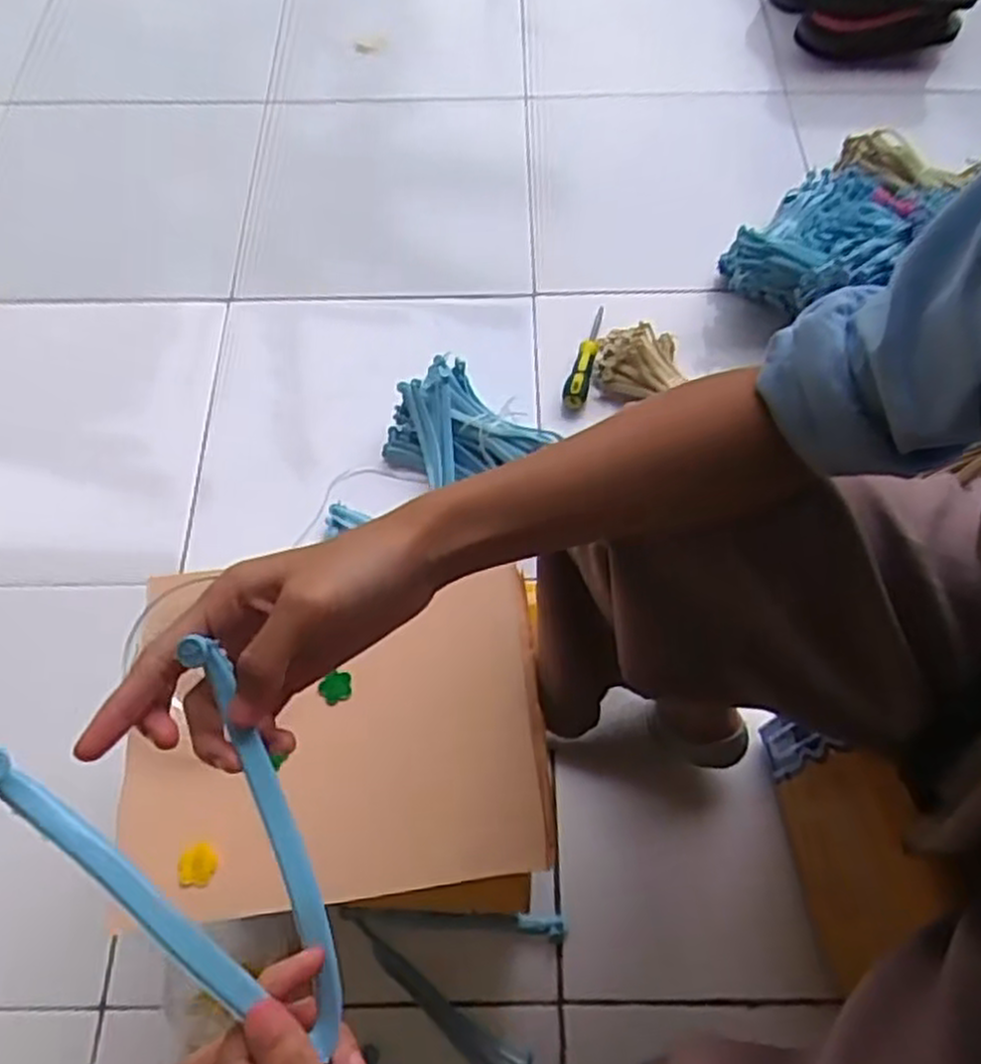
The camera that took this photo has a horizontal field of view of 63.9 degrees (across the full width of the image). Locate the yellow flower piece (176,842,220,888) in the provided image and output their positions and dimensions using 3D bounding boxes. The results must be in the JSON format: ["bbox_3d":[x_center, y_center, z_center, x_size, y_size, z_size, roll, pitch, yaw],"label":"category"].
[{"bbox_3d":[-0.189,0.214,0.506,0.026,0.008,0.026,0,65,1],"label":"yellow flower piece"}]

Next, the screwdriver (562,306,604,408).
[{"bbox_3d":[0.116,-0.219,0.957,0.029,0.025,0.155,13,66,7],"label":"screwdriver"}]

